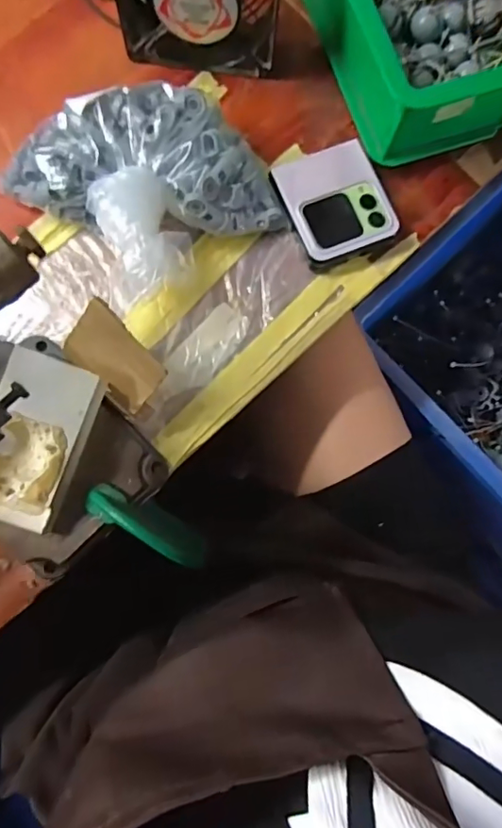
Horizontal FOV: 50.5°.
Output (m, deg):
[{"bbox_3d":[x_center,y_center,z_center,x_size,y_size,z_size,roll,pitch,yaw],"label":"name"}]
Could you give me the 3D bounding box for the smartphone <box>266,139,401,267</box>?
[{"bbox_3d":[0.066,-0.165,0.421,0.077,0.017,0.087,-22,82,-5],"label":"smartphone"}]

